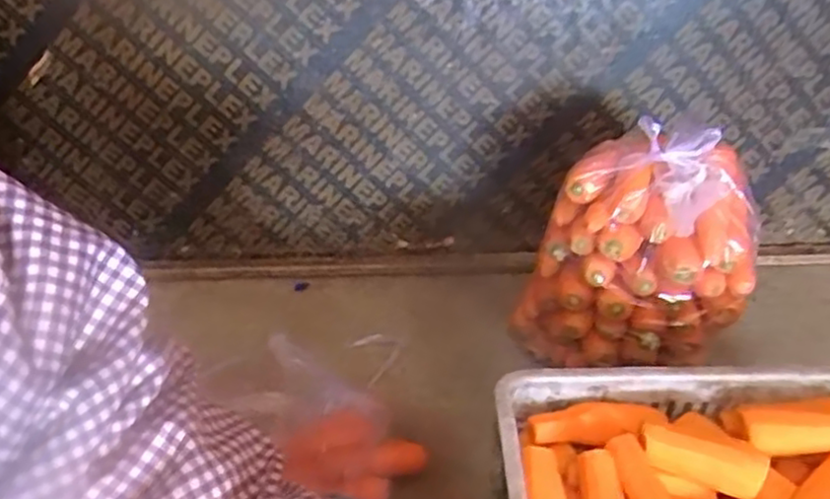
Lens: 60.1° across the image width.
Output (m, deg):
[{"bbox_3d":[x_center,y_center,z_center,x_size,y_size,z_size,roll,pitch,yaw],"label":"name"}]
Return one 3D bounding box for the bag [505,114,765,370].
[{"bbox_3d":[0.259,0.012,0.860,0.248,0.288,0.141,15,40,20],"label":"bag"}]

